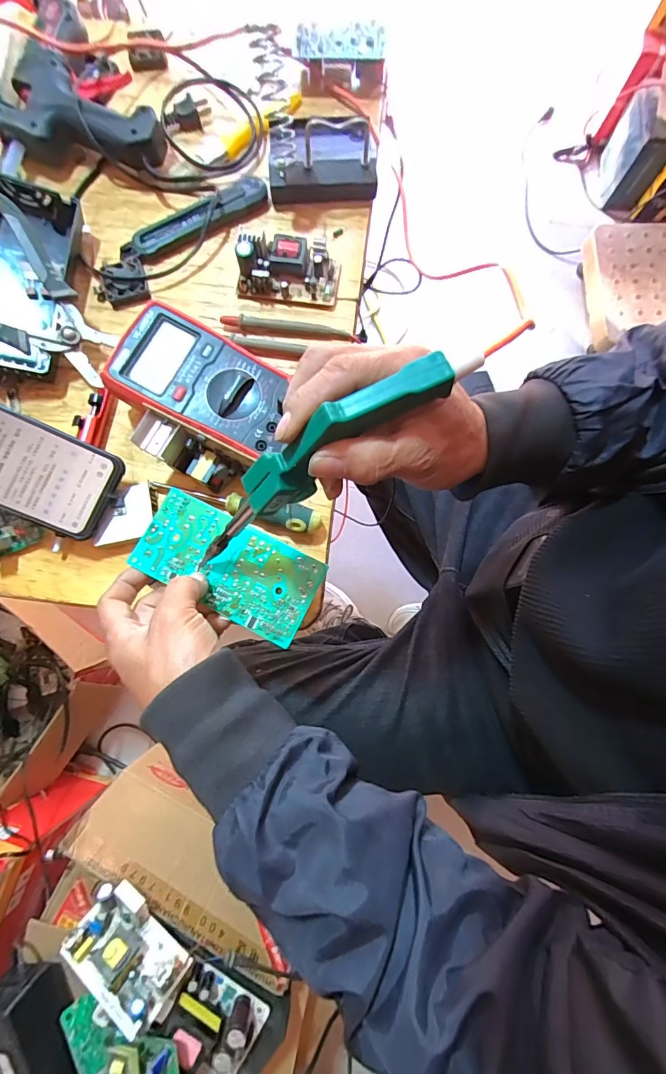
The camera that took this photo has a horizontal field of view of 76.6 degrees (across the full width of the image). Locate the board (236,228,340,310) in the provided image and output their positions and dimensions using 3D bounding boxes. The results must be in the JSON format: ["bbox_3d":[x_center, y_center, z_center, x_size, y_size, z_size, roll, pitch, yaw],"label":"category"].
[{"bbox_3d":[-0.043,-0.268,0.412,0.095,0.037,0.060,6,80,1],"label":"board"}]

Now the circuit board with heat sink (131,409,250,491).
[{"bbox_3d":[-0.119,-0.069,0.359,0.087,0.042,0.032,24,80,4],"label":"circuit board with heat sink"}]

